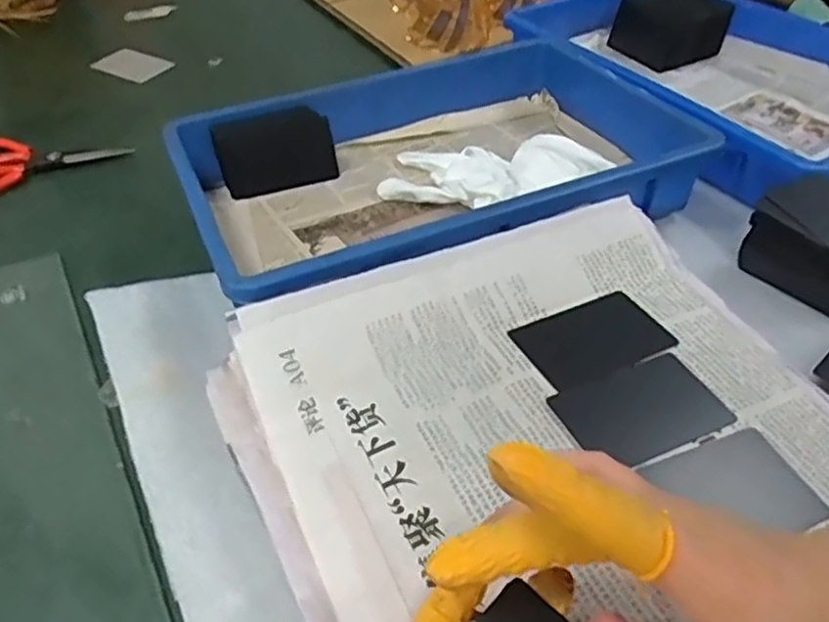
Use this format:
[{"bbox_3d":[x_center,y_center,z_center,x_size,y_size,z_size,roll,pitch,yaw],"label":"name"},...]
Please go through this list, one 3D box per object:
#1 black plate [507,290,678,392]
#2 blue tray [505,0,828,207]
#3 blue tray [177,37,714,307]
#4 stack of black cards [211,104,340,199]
[{"bbox_3d":[0.105,0.017,0.397,0.086,0.006,0.055,-19,48,-19],"label":"black plate"},{"bbox_3d":[0.279,-0.223,0.660,0.258,0.076,0.370,-26,50,-25],"label":"blue tray"},{"bbox_3d":[0.009,-0.116,0.541,0.364,0.076,0.258,-19,48,-20],"label":"blue tray"},{"bbox_3d":[-0.116,-0.136,0.574,0.095,0.064,0.006,-17,12,-16],"label":"stack of black cards"}]

